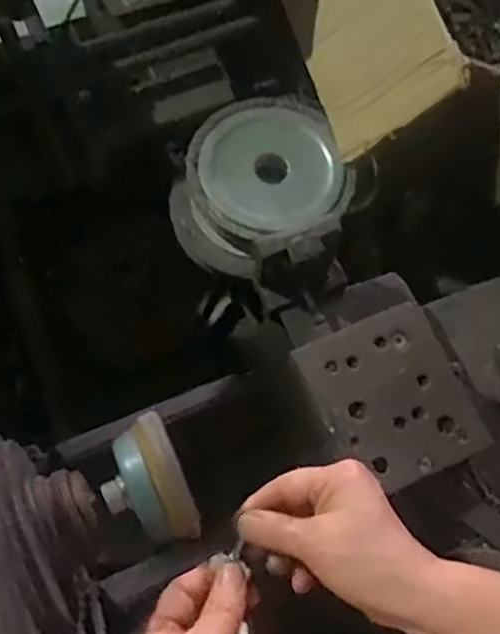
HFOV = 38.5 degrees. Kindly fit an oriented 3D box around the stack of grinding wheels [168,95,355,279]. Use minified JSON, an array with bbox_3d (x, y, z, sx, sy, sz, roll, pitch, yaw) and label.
[{"bbox_3d":[0.008,-0.127,0.709,0.169,0.050,0.162,-21,71,-11],"label":"stack of grinding wheels"}]

